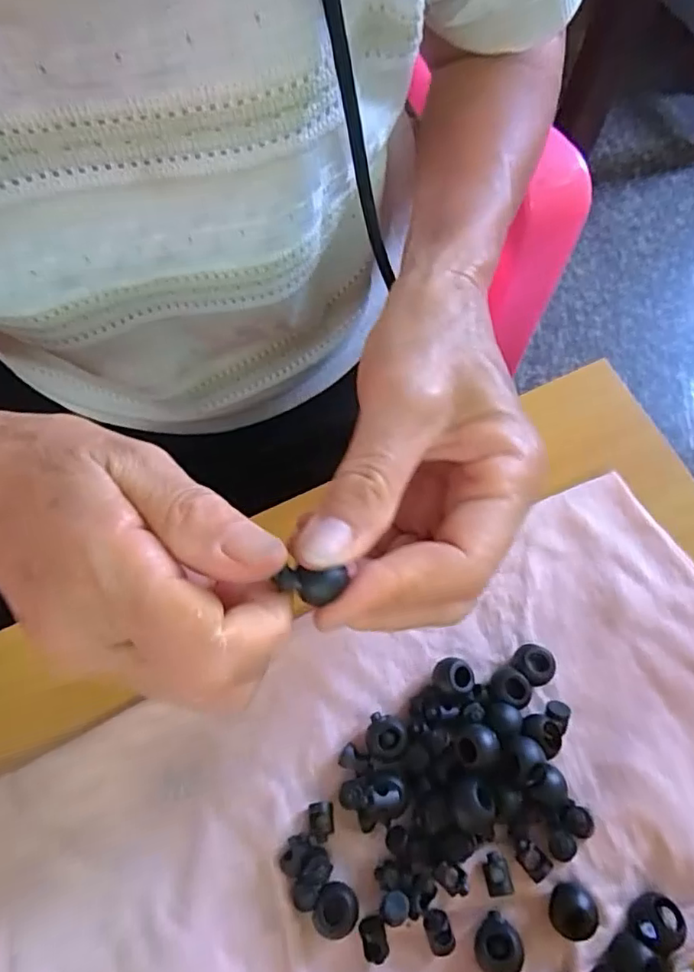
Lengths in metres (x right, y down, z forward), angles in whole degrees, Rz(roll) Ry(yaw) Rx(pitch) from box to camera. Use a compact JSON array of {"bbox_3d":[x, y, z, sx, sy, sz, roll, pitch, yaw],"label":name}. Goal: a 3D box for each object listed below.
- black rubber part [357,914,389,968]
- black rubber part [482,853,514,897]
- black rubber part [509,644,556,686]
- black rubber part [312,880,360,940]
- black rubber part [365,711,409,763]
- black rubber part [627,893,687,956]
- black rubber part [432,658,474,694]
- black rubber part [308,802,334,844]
[{"bbox_3d":[0.009,0.152,0.197,0.008,0.006,0.015,-14,67,-3],"label":"black rubber part"},{"bbox_3d":[0.051,0.133,0.200,0.008,0.005,0.012,-8,67,-1],"label":"black rubber part"},{"bbox_3d":[0.071,0.069,0.226,0.014,0.010,0.015,-1,67,2],"label":"black rubber part"},{"bbox_3d":[-0.004,0.143,0.197,0.014,0.009,0.015,-1,67,2],"label":"black rubber part"},{"bbox_3d":[0.015,0.093,0.216,0.015,0.008,0.015,-1,67,2],"label":"black rubber part"},{"bbox_3d":[0.102,0.144,0.192,0.016,0.008,0.014,-15,67,-4],"label":"black rubber part"},{"bbox_3d":[0.040,0.073,0.223,0.015,0.012,0.012,15,68,9],"label":"black rubber part"},{"bbox_3d":[-0.009,0.119,0.209,0.009,0.006,0.012,-4,67,1],"label":"black rubber part"}]

